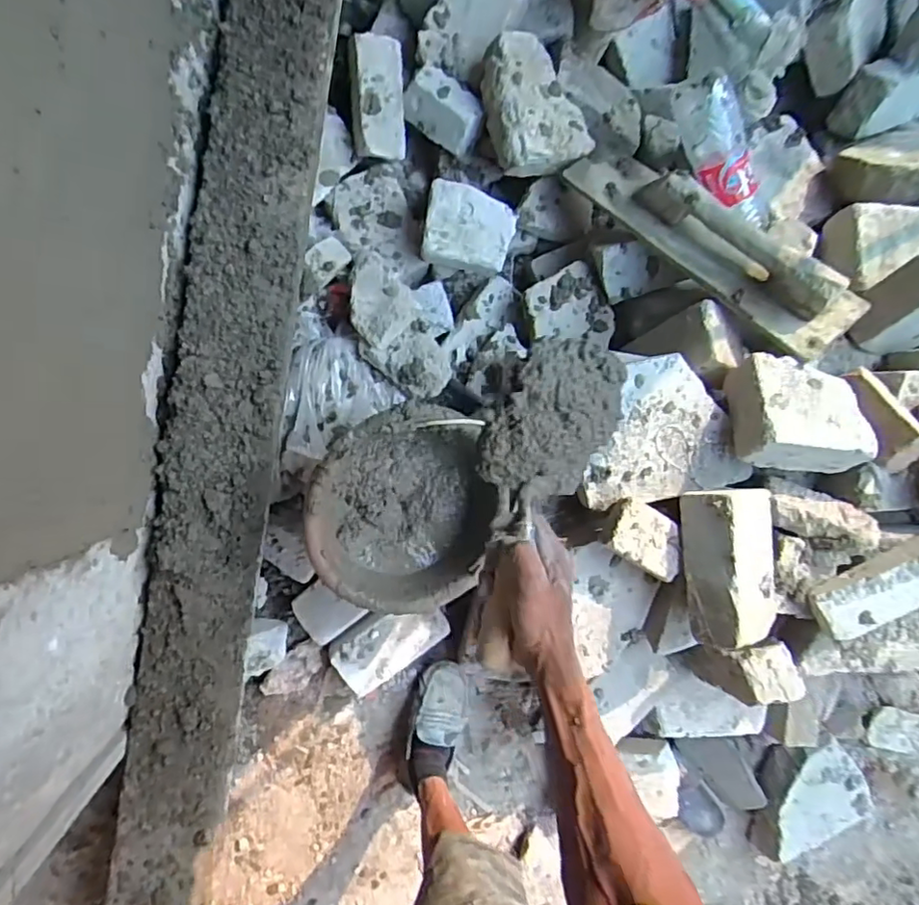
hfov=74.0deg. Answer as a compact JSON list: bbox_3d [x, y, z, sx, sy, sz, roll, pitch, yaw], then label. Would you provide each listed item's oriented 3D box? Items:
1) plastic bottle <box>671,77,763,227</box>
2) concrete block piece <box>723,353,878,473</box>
[{"bbox_3d":[0.406,-0.465,0.957,0.078,0.086,0.237,-40,112,-4],"label":"plastic bottle"},{"bbox_3d":[0.474,-0.052,0.839,0.174,0.076,0.152,0,72,-8],"label":"concrete block piece"}]

